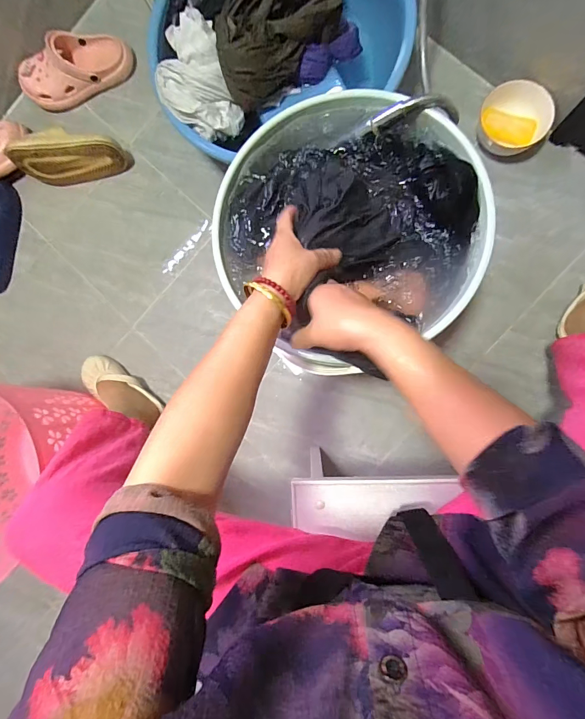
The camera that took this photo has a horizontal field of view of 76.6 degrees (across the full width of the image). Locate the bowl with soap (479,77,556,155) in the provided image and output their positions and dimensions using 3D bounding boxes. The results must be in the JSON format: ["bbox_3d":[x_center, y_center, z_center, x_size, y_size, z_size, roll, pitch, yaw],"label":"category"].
[{"bbox_3d":[0.428,-0.467,0.719,0.107,0.058,0.128,-33,85,7],"label":"bowl with soap"}]

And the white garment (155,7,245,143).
[{"bbox_3d":[-0.179,-0.507,0.674,0.129,0.079,0.193,-16,87,8],"label":"white garment"}]

